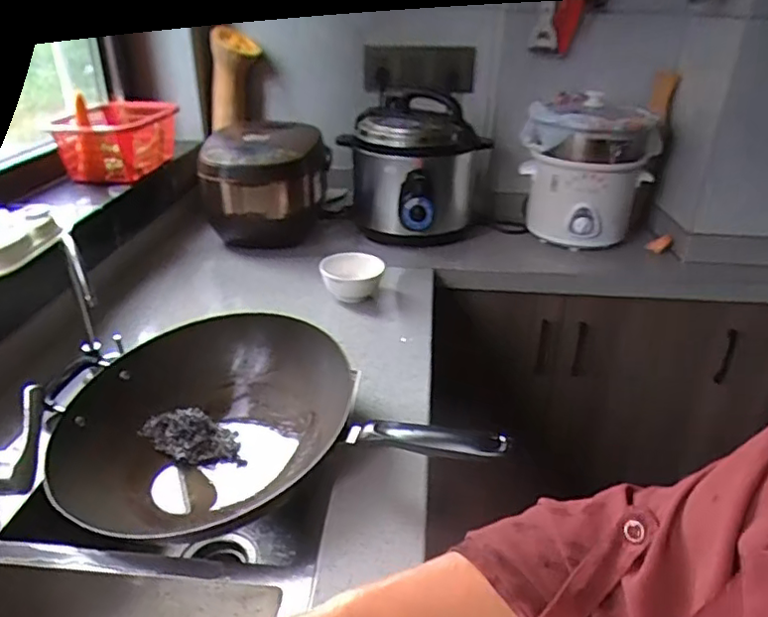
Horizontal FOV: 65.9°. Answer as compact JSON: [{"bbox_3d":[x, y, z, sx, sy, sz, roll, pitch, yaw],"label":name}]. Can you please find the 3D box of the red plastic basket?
[{"bbox_3d":[-0.601,-0.376,1.324,0.217,0.122,0.272,3,28,5],"label":"red plastic basket"}]

